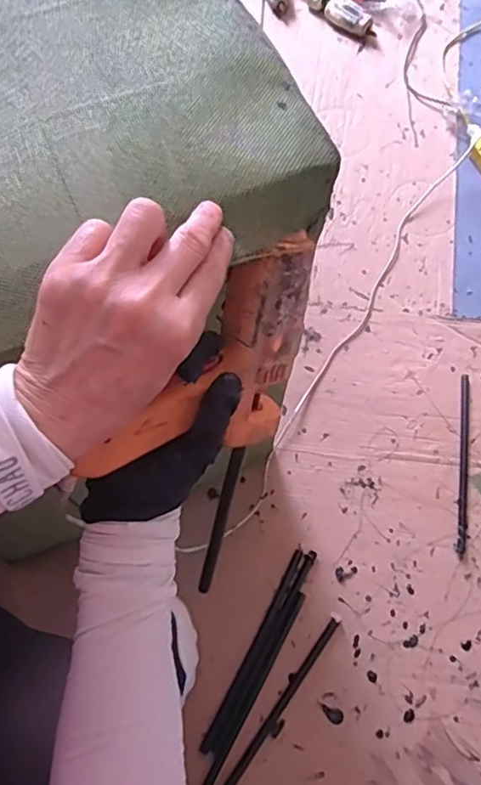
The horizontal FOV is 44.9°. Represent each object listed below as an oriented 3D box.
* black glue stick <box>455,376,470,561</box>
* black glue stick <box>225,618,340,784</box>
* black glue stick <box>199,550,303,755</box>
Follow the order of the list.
[{"bbox_3d":[0.324,0.098,0.845,0.013,0.007,0.271,9,69,4],"label":"black glue stick"},{"bbox_3d":[0.046,0.397,0.722,0.013,0.014,0.260,35,71,13],"label":"black glue stick"},{"bbox_3d":[0.019,0.328,0.752,0.013,0.007,0.266,27,69,10],"label":"black glue stick"}]

